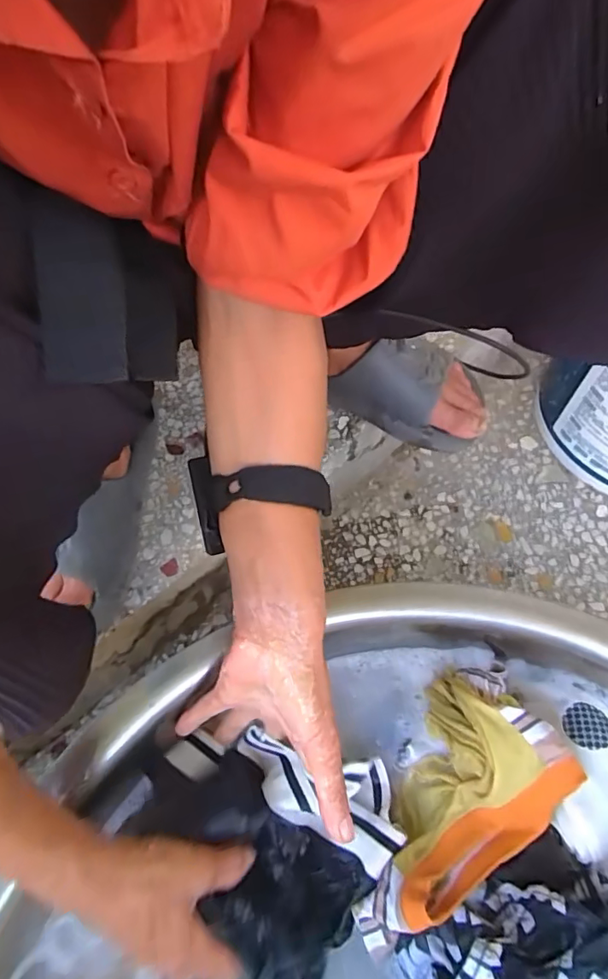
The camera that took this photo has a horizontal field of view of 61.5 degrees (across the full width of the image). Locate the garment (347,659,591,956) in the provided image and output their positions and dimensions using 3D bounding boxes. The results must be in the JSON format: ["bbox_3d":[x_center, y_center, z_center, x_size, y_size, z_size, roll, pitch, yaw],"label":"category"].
[{"bbox_3d":[0.098,0.219,0.369,0.178,0.074,0.109,-30,63,-14],"label":"garment"}]

